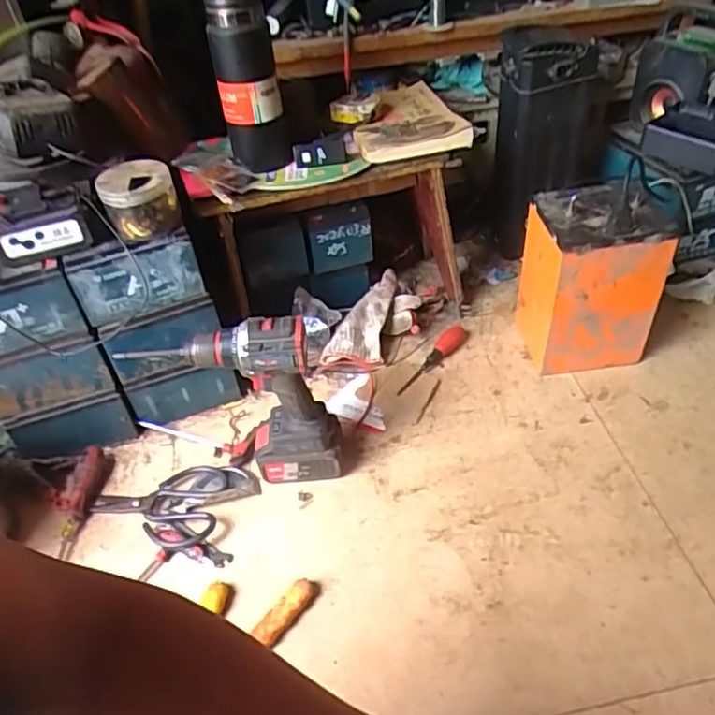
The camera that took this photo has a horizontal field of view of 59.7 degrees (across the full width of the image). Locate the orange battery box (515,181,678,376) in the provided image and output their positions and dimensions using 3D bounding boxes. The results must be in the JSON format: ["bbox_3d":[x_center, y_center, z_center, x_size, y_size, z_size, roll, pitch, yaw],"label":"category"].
[{"bbox_3d":[0.330,-0.110,0.898,0.159,0.247,0.132,-8,43,-2],"label":"orange battery box"}]

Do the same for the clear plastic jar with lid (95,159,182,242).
[{"bbox_3d":[-0.261,-0.189,0.746,0.084,0.068,0.074,-20,45,-14],"label":"clear plastic jar with lid"}]

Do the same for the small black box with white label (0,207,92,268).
[{"bbox_3d":[-0.361,-0.136,0.710,0.102,0.047,0.024,-23,46,-18],"label":"small black box with white label"}]

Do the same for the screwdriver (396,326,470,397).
[{"bbox_3d":[0.118,0.003,0.966,0.028,0.020,0.169,26,52,29],"label":"screwdriver"}]

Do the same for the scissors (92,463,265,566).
[{"bbox_3d":[-0.237,0.184,0.813,0.203,0.022,0.127,11,46,17],"label":"scissors"}]

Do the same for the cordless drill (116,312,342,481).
[{"bbox_3d":[-0.144,0.065,0.762,0.229,0.249,0.066,-8,43,-2],"label":"cordless drill"}]

